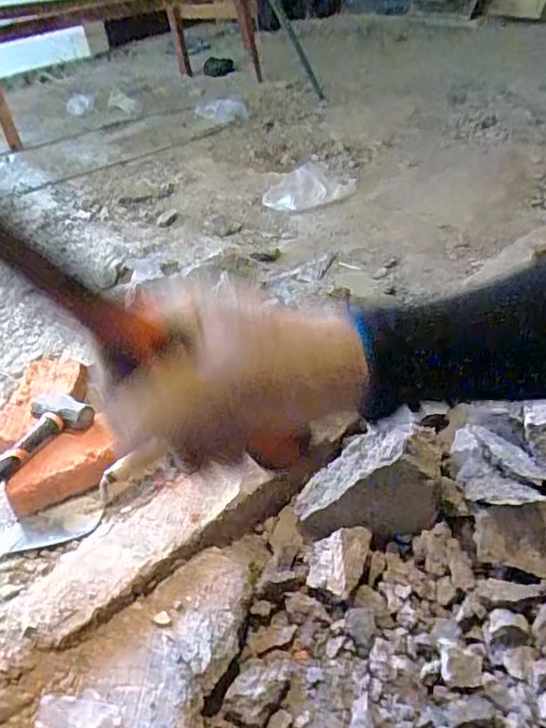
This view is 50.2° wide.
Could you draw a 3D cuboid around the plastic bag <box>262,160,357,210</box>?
[{"bbox_3d":[0.109,-0.533,1.763,0.296,0.078,0.212,-24,40,-21],"label":"plastic bag"}]

